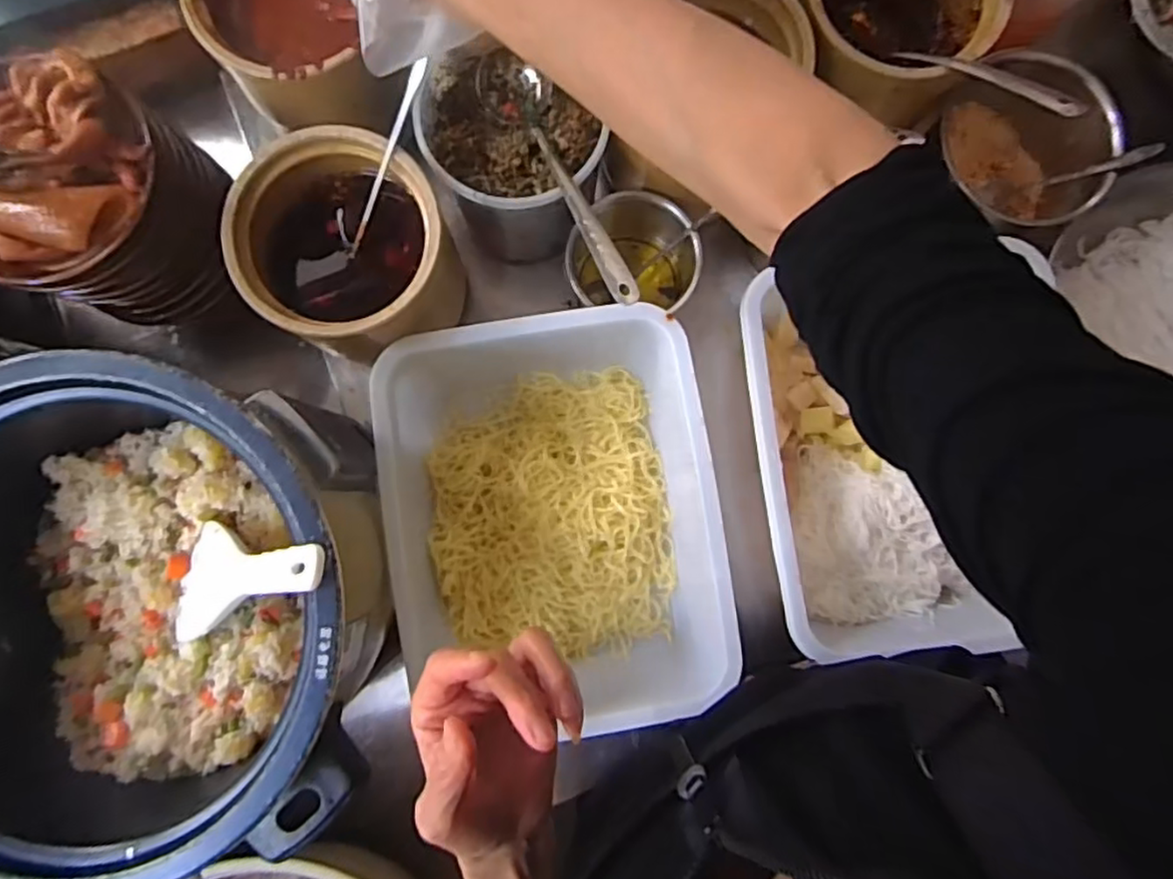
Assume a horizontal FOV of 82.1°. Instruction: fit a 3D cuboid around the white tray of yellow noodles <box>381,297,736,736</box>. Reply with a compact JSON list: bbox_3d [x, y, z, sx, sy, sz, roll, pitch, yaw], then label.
[{"bbox_3d":[-0.024,0.070,0.600,0.269,0.117,0.349,-10,86,-2],"label":"white tray of yellow noodles"}]

